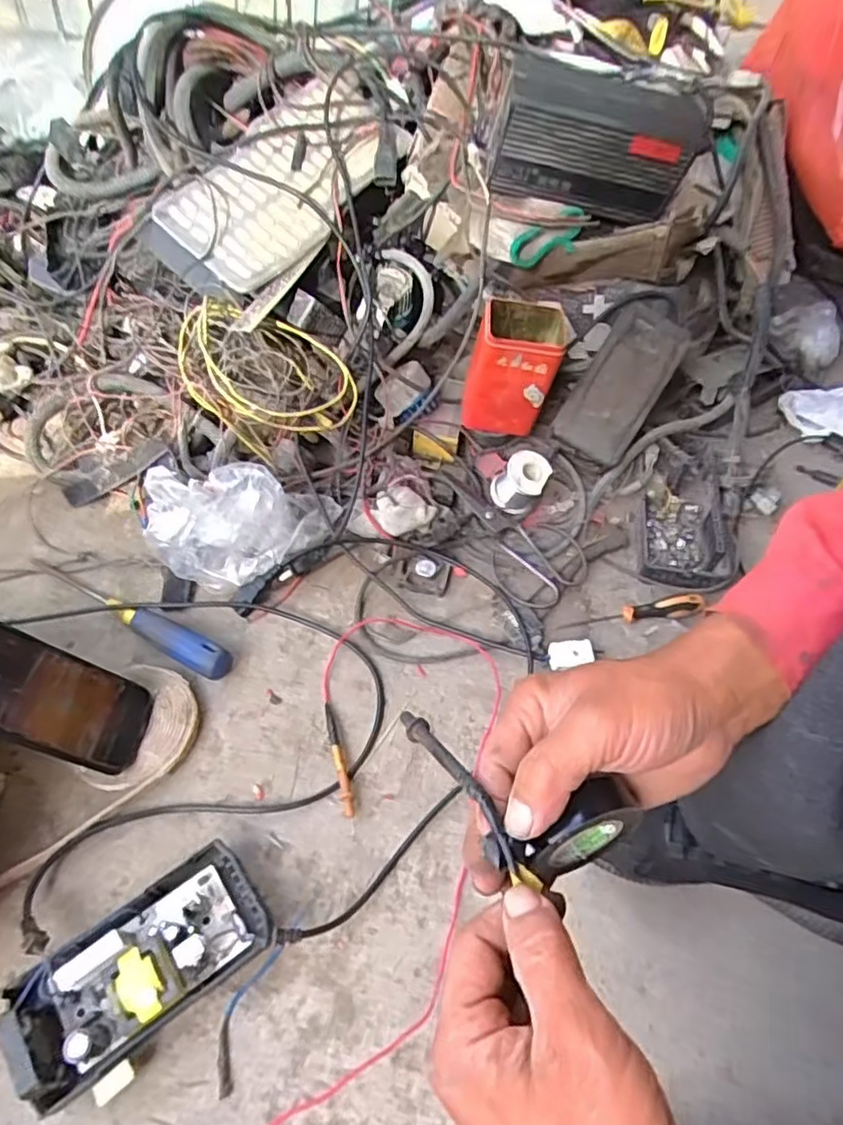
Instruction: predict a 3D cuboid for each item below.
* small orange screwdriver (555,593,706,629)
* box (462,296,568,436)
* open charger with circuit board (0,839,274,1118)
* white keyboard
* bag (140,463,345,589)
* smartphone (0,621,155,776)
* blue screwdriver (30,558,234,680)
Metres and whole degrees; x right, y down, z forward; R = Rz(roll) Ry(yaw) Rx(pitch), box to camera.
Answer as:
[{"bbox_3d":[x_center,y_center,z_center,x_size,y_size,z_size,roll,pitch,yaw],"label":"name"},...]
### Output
[{"bbox_3d":[0.212,0.049,0.651,0.145,0.022,0.024,-2,54,-6],"label":"small orange screwdriver"},{"bbox_3d":[0.101,-0.214,0.717,0.094,0.128,0.070,9,57,-1],"label":"box"},{"bbox_3d":[-0.194,0.280,0.452,0.166,0.053,0.089,-30,61,-23],"label":"open charger with circuit board"},{"bbox_3d":[-0.151,-0.401,0.676,0.136,0.037,0.287,39,80,1],"label":"white keyboard"},{"bbox_3d":[-0.173,-0.036,0.646,0.175,0.106,0.085,-14,56,-14],"label":"bag"},{"bbox_3d":[-0.289,0.106,0.504,0.008,0.165,0.077,-22,46,31],"label":"smartphone"},{"bbox_3d":[-0.283,0.048,0.622,0.233,0.031,0.032,28,56,16],"label":"blue screwdriver"}]

